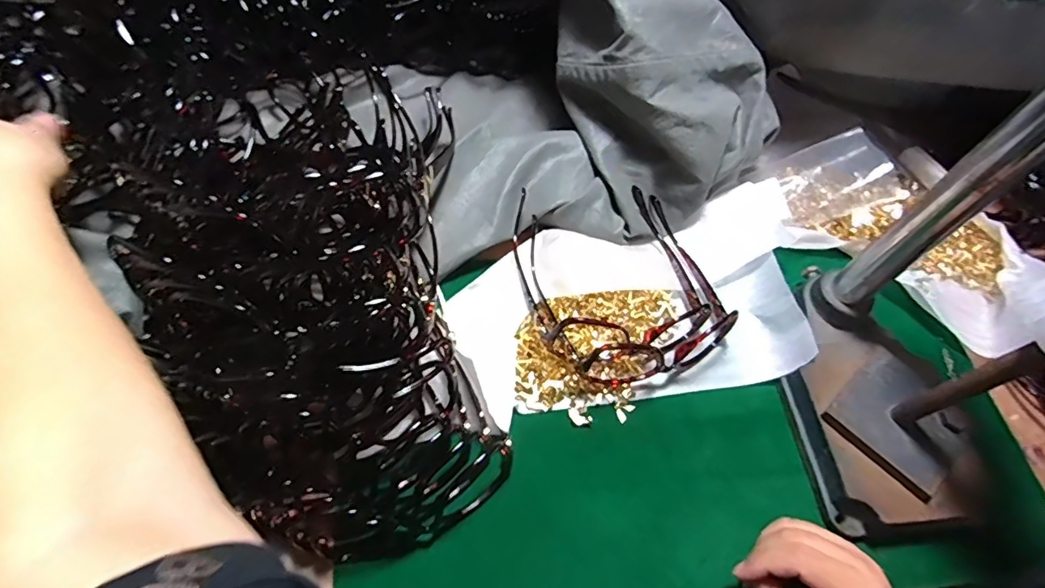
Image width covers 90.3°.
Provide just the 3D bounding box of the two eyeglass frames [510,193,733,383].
[{"bbox_3d":[0.077,-0.012,0.432,0.157,0.040,0.167,-15,62,-12],"label":"two eyeglass frames"}]

